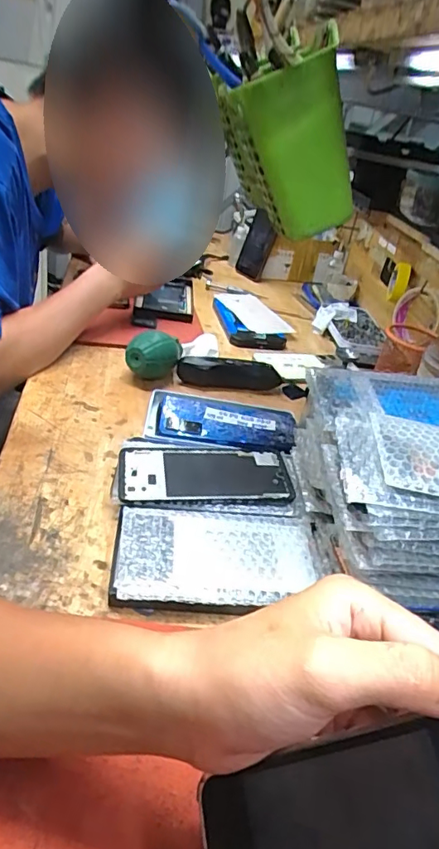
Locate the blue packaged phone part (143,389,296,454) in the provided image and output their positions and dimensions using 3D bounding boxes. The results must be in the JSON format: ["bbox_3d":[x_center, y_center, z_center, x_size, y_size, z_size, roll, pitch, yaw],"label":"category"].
[{"bbox_3d":[0.001,-0.001,0.596,0.171,0.016,0.105,11,33,-2],"label":"blue packaged phone part"}]

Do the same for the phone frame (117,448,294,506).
[{"bbox_3d":[-0.015,0.048,0.491,0.160,0.007,0.079,0,38,-11],"label":"phone frame"}]

